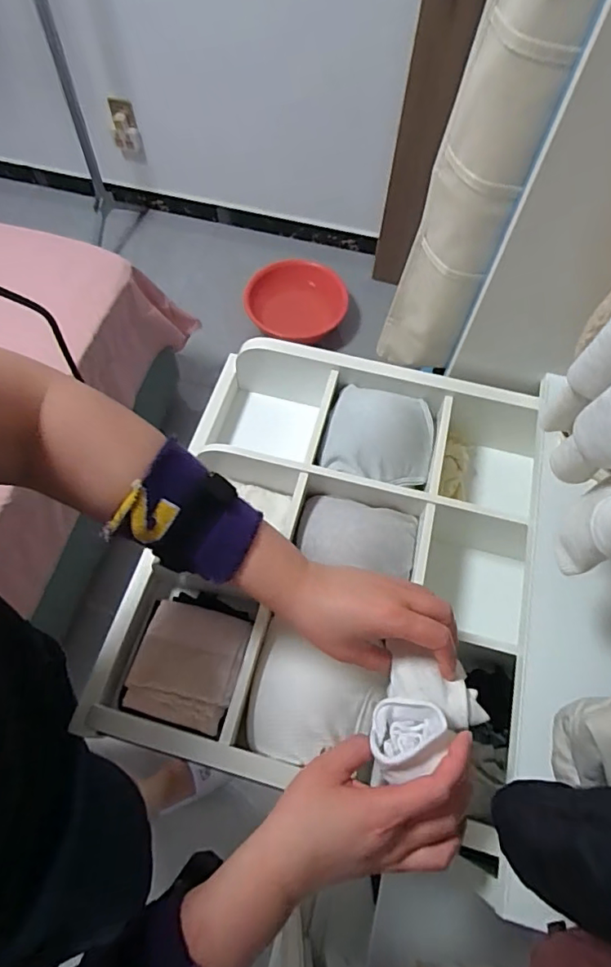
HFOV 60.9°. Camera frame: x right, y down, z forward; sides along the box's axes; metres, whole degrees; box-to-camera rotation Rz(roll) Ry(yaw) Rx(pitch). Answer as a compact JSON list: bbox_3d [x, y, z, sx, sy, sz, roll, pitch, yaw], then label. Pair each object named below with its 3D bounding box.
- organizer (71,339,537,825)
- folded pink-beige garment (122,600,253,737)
[{"bbox_3d":[0.031,0.074,0.564,0.400,0.118,0.442,15,65,6],"label":"organizer"},{"bbox_3d":[-0.116,0.177,0.515,0.099,0.025,0.111,13,65,5],"label":"folded pink-beige garment"}]

